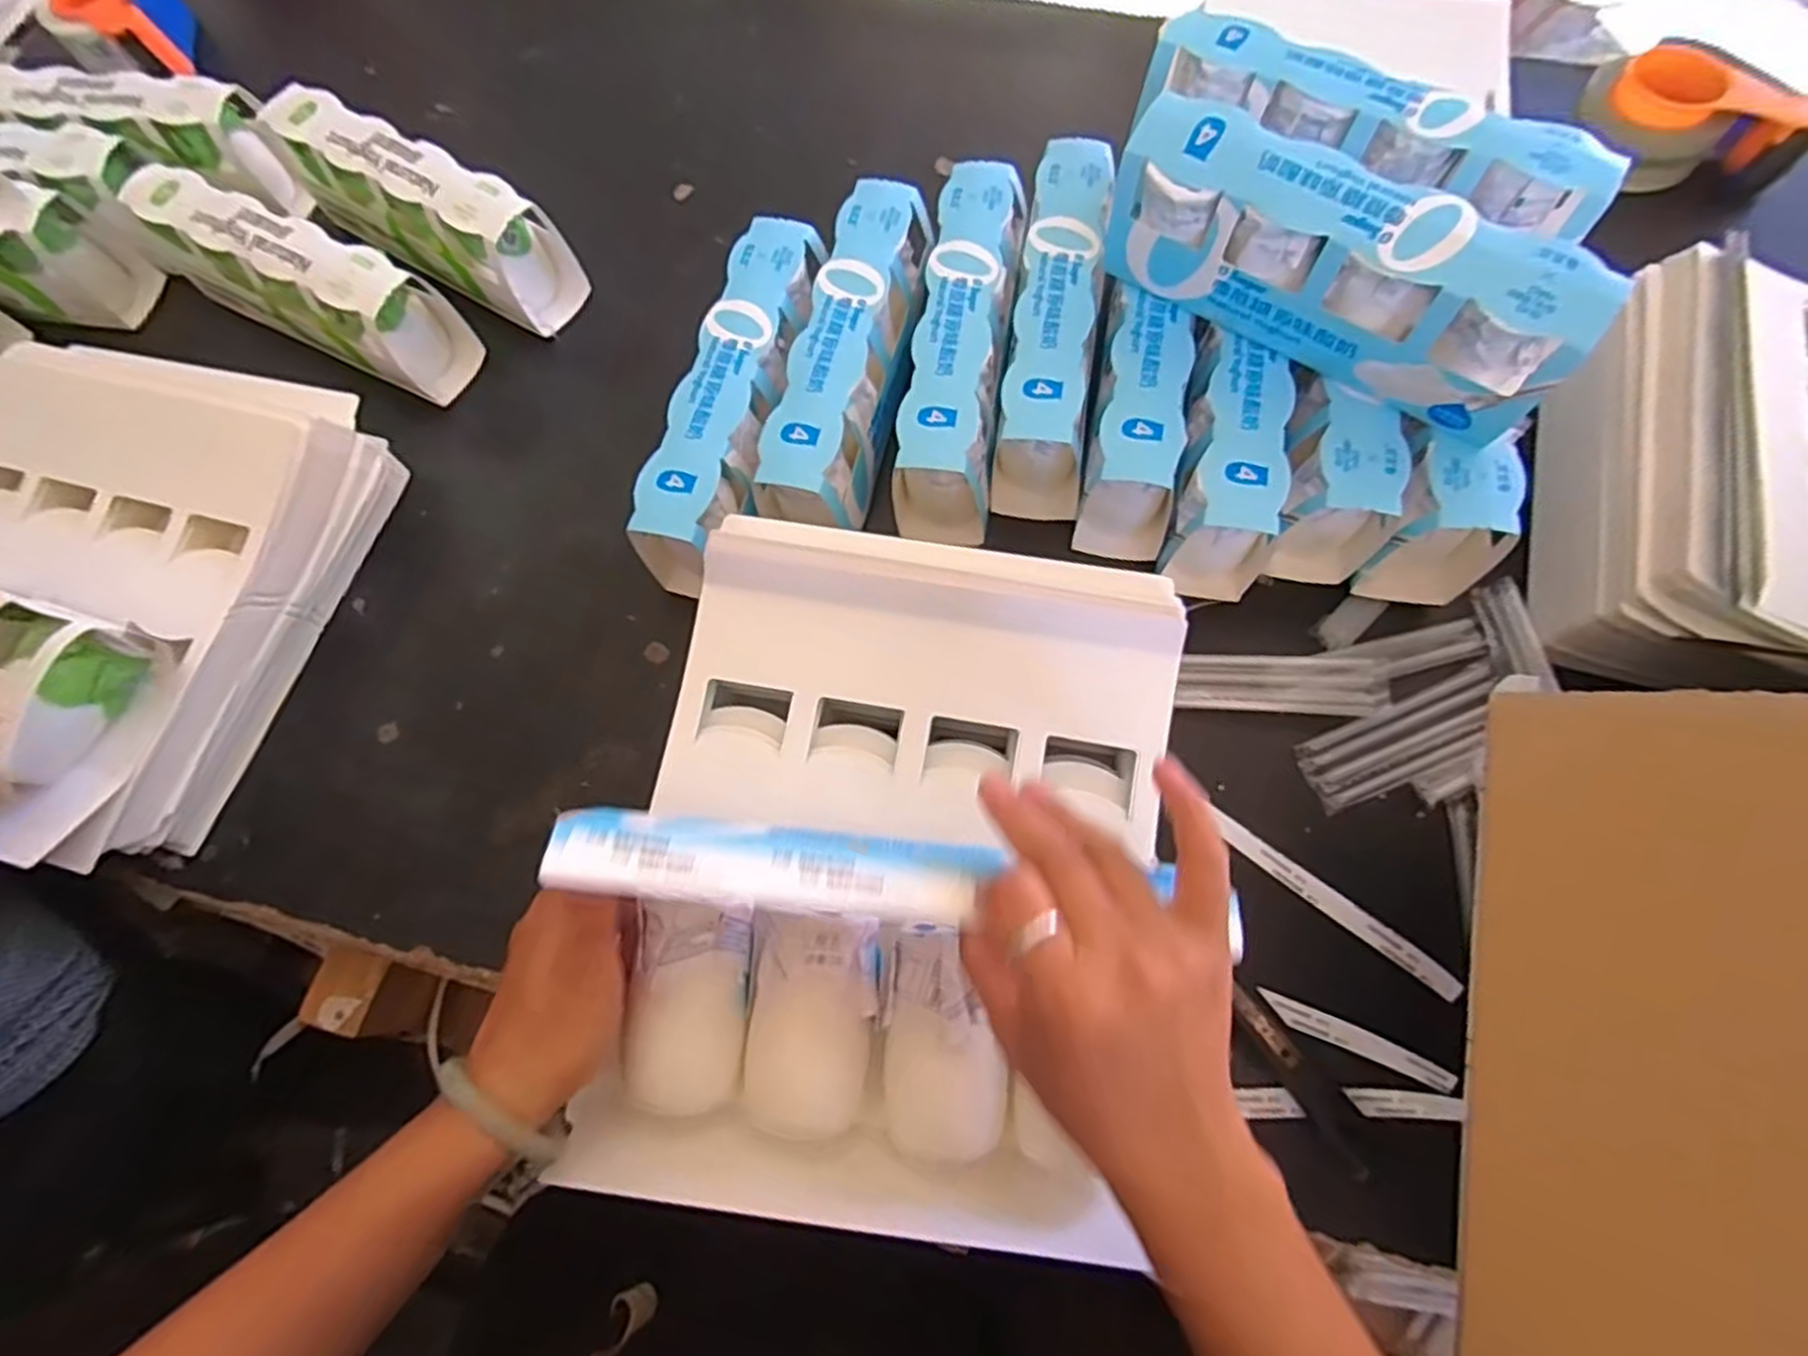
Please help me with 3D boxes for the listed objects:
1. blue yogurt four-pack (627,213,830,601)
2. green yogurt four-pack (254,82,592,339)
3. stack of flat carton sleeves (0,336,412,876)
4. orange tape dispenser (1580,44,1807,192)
[{"bbox_3d":[-0.119,-0.196,0.584,0.076,0.093,0.268,12,72,7],"label":"blue yogurt four-pack"},{"bbox_3d":[-0.404,-0.393,0.652,0.275,0.111,0.074,29,75,-1],"label":"green yogurt four-pack"},{"bbox_3d":[-0.581,-0.074,0.573,0.281,0.113,0.342,16,73,8],"label":"stack of flat carton sleeves"},{"bbox_3d":[0.647,-0.455,0.652,0.164,0.062,0.086,34,76,13],"label":"orange tape dispenser"}]

